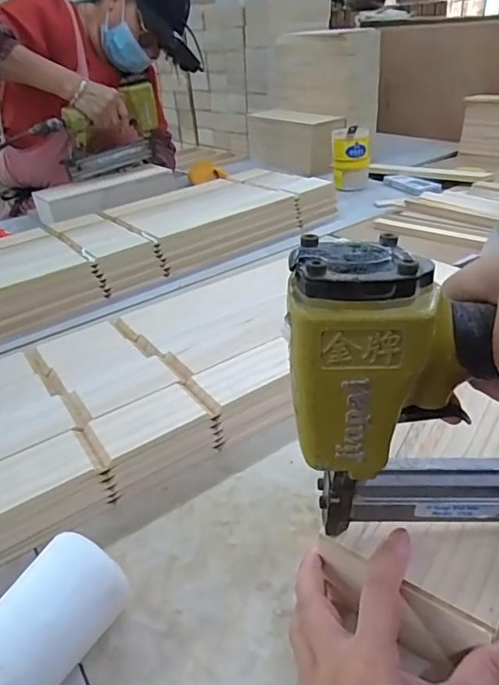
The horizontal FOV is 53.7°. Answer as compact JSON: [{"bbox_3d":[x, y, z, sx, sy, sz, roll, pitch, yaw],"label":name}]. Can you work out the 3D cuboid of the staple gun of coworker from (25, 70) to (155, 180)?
[{"bbox_3d":[-0.310,-0.440,1.040,0.092,0.183,0.257,21,41,35],"label":"staple gun of coworker"}]

